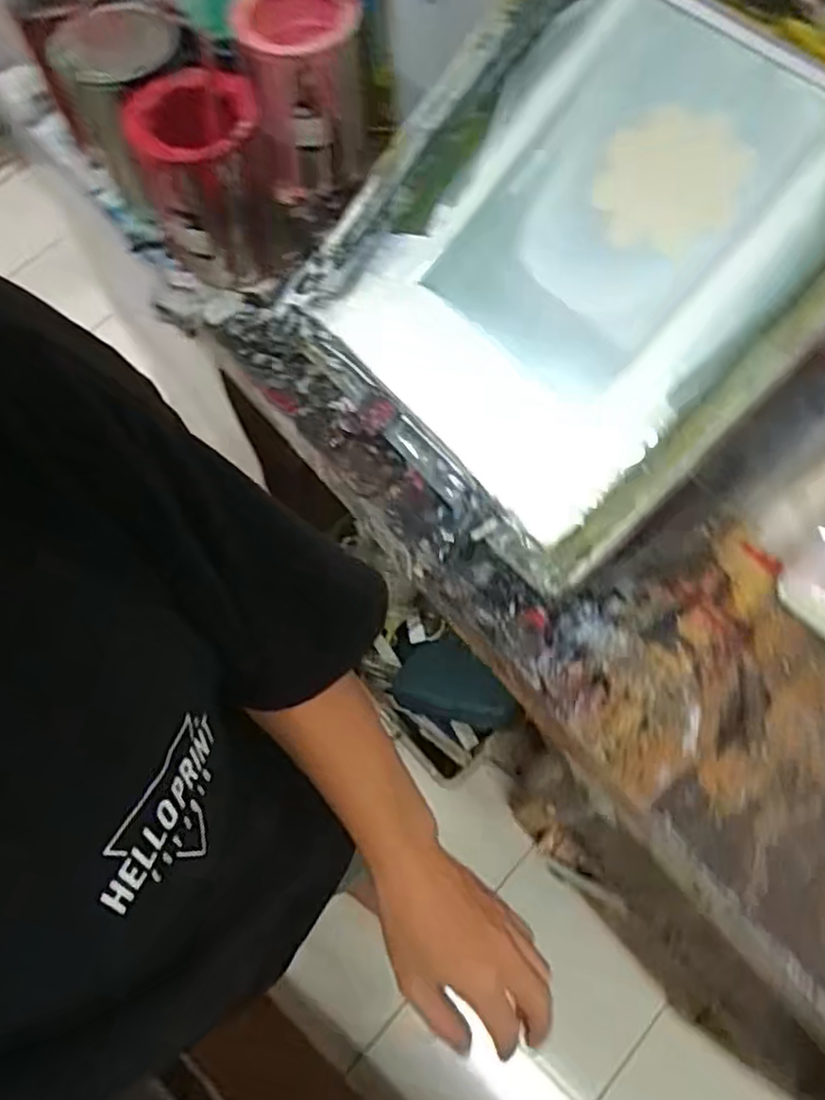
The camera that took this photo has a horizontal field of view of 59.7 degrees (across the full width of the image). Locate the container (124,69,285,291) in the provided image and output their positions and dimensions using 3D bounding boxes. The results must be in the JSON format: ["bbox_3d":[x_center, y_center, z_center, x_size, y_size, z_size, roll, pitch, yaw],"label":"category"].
[{"bbox_3d":[-0.186,-0.345,0.677,0.114,0.138,0.124,-17,66,-2],"label":"container"}]

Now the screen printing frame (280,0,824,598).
[{"bbox_3d":[0.139,-0.252,0.550,0.443,0.070,0.368,-48,65,12],"label":"screen printing frame"}]

